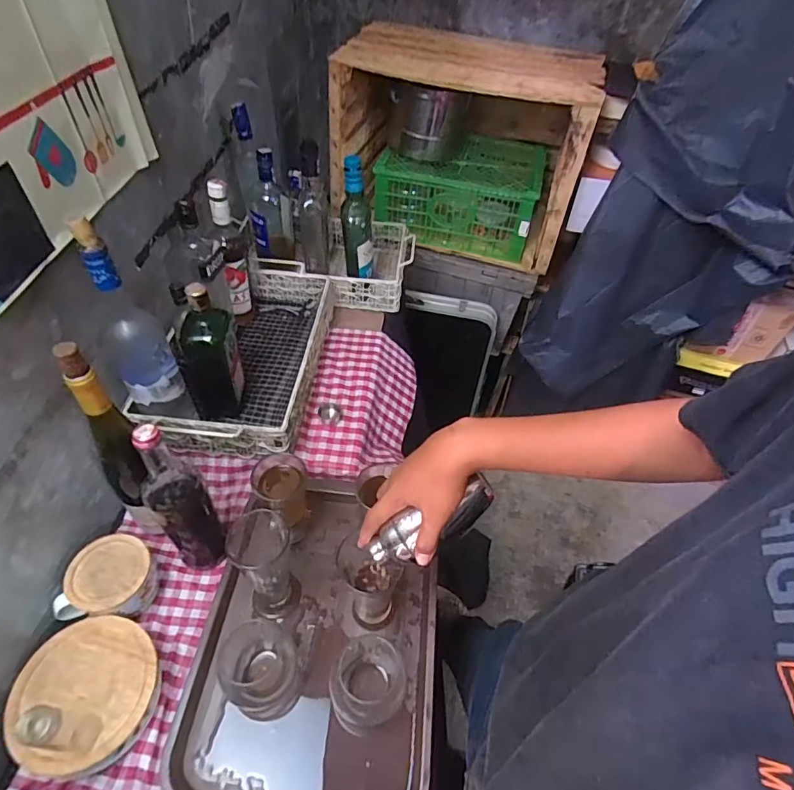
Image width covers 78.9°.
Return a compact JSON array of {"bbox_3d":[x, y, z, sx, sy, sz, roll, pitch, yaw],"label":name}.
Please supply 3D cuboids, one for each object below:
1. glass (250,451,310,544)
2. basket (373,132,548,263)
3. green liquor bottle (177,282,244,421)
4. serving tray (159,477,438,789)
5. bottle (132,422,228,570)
[{"bbox_3d":[-0.157,0.164,0.692,0.065,0.139,0.069,-12,50,-14],"label":"glass"},{"bbox_3d":[0.173,-0.563,1.321,0.400,0.202,0.306,13,49,7],"label":"basket"},{"bbox_3d":[-0.293,-0.062,0.753,0.087,0.227,0.076,-16,51,-18],"label":"green liquor bottle"},{"bbox_3d":[-0.100,0.316,0.653,0.304,0.035,0.420,7,48,2],"label":"serving tray"},{"bbox_3d":[-0.276,0.134,0.609,0.062,0.277,0.064,-24,54,-24],"label":"bottle"}]

